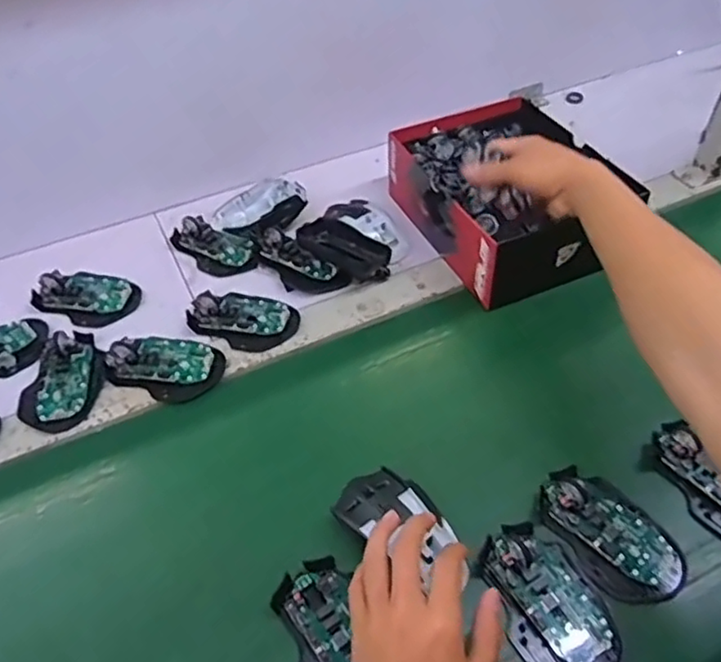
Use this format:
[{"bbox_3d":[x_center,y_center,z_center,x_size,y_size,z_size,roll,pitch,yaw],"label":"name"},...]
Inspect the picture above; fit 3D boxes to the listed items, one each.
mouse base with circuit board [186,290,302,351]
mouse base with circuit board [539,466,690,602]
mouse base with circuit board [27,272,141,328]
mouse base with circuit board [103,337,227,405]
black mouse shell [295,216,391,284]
[{"bbox_3d":[-0.120,-0.015,0.673,0.107,0.024,0.067,16,50,16],"label":"mouse base with circuit board"},{"bbox_3d":[0.196,0.153,0.503,0.075,0.029,0.113,-27,52,-21],"label":"mouse base with circuit board"},{"bbox_3d":[-0.298,-0.040,0.704,0.107,0.021,0.070,13,50,14],"label":"mouse base with circuit board"},{"bbox_3d":[-0.195,0.032,0.632,0.112,0.032,0.066,11,49,12],"label":"mouse base with circuit board"},{"bbox_3d":[-0.016,-0.090,0.722,0.107,0.033,0.047,30,55,26],"label":"black mouse shell"}]

